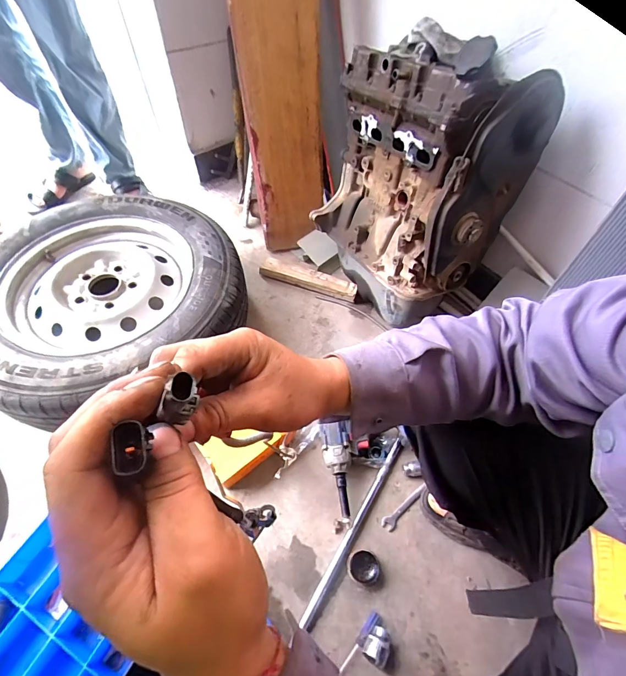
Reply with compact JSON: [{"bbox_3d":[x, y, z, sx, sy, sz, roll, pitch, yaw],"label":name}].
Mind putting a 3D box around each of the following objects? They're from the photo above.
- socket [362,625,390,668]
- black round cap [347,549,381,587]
[{"bbox_3d":[0.108,0.511,0.598,0.040,0.039,0.049,27,59,15],"label":"socket"},{"bbox_3d":[0.094,0.421,0.662,0.061,0.015,0.053,18,57,10],"label":"black round cap"}]

